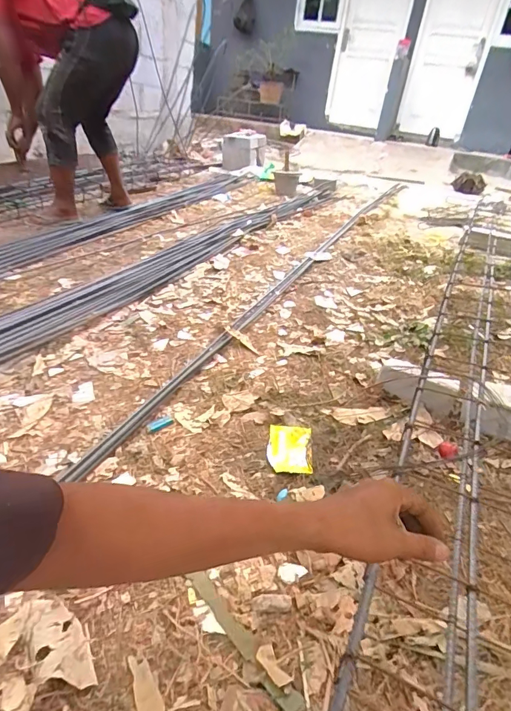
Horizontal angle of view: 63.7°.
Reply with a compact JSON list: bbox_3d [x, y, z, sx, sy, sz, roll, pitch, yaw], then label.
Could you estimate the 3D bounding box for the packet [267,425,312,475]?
[{"bbox_3d":[0.077,0.210,0.938,0.095,0.029,0.140,9,31,2],"label":"packet"}]

